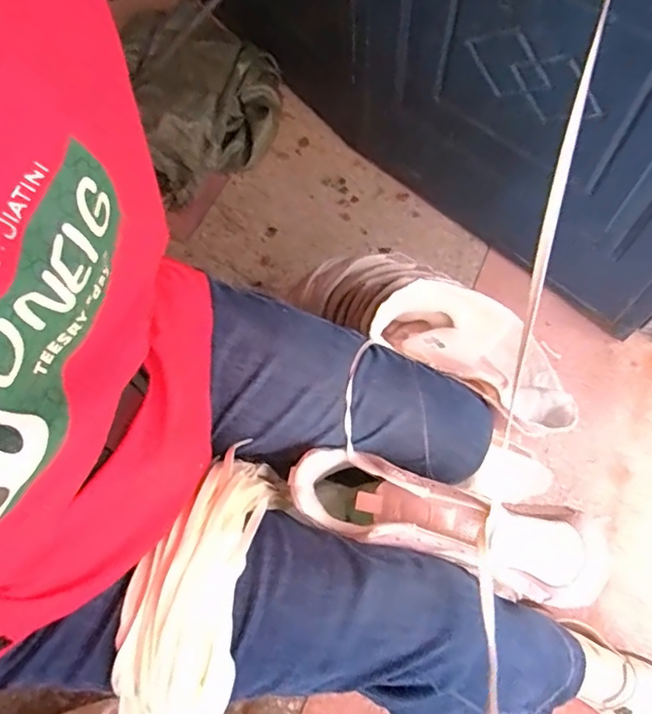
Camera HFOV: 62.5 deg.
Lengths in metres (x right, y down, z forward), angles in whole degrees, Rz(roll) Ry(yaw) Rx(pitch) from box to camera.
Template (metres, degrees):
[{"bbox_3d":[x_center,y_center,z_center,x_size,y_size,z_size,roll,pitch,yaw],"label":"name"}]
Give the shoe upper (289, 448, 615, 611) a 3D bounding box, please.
[{"bbox_3d":[0.091,0.131,0.437,0.247,0.066,0.070,14,68,15],"label":"shoe upper"}]

